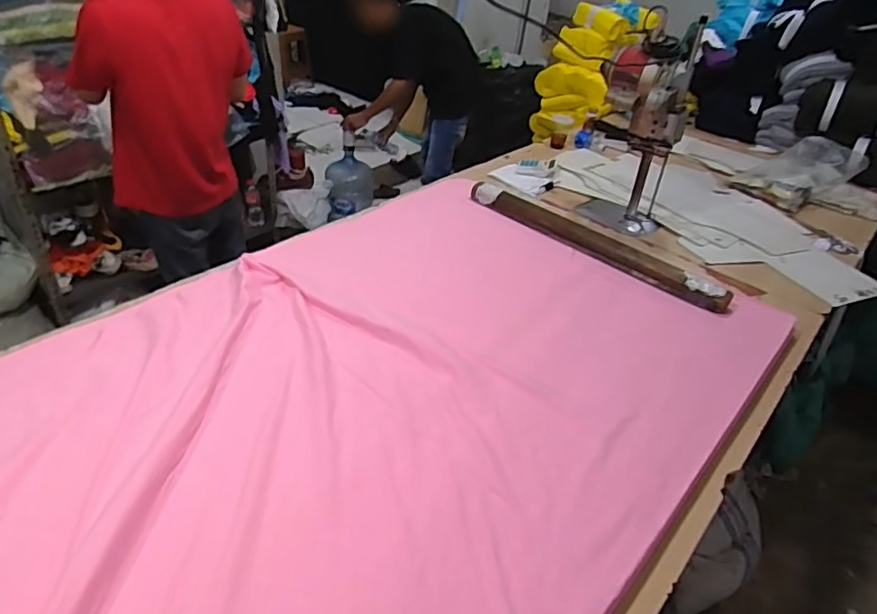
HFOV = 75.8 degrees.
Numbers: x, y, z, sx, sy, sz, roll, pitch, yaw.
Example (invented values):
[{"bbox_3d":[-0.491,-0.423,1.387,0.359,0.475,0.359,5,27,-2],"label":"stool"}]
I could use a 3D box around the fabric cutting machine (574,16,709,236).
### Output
[{"bbox_3d":[0.608,-0.536,1.724,0.273,0.544,0.202,19,39,17],"label":"fabric cutting machine"}]

